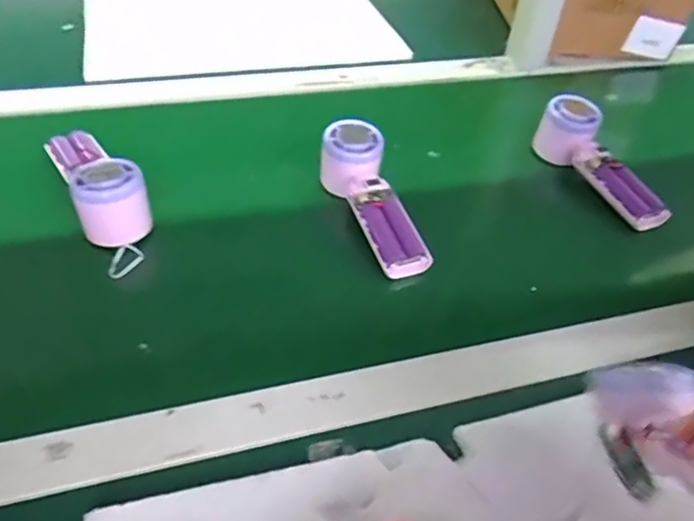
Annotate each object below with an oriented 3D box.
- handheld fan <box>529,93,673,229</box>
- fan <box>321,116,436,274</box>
[{"bbox_3d":[0.258,-0.098,0.610,0.051,0.060,0.167,-20,62,-21],"label":"handheld fan"},{"bbox_3d":[0.024,-0.054,0.544,0.054,0.044,0.166,-16,63,-17],"label":"fan"}]

